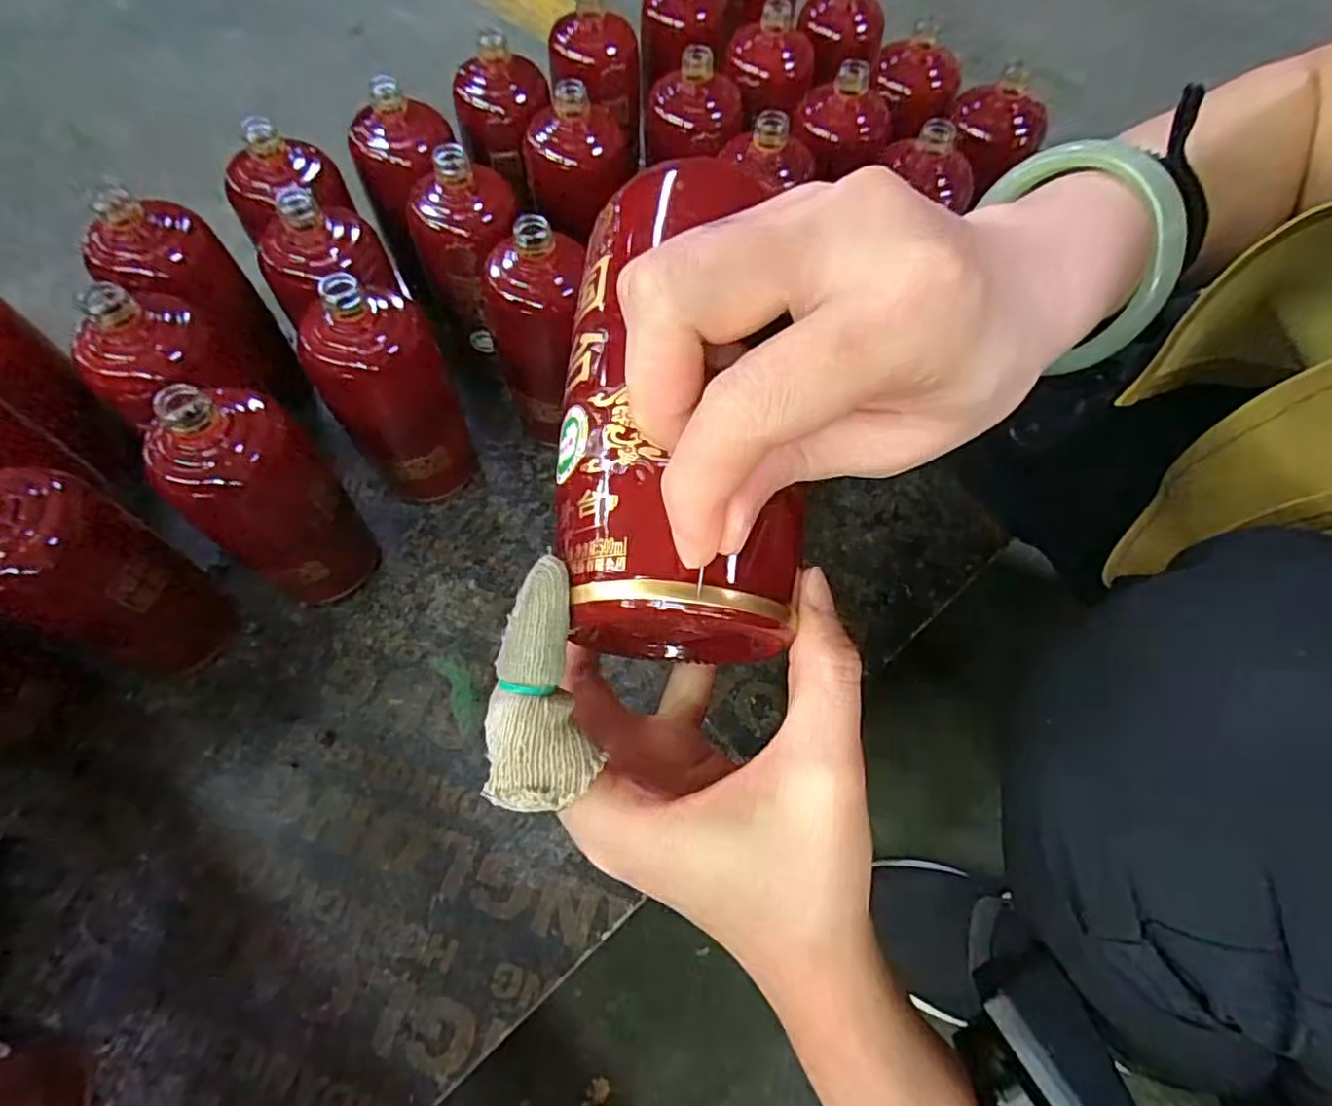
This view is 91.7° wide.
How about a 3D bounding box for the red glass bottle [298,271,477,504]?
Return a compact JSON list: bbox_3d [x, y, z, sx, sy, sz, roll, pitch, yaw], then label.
[{"bbox_3d":[-0.190,-0.102,0.472,0.082,0.188,0.074,-35,69,-17],"label":"red glass bottle"}]

